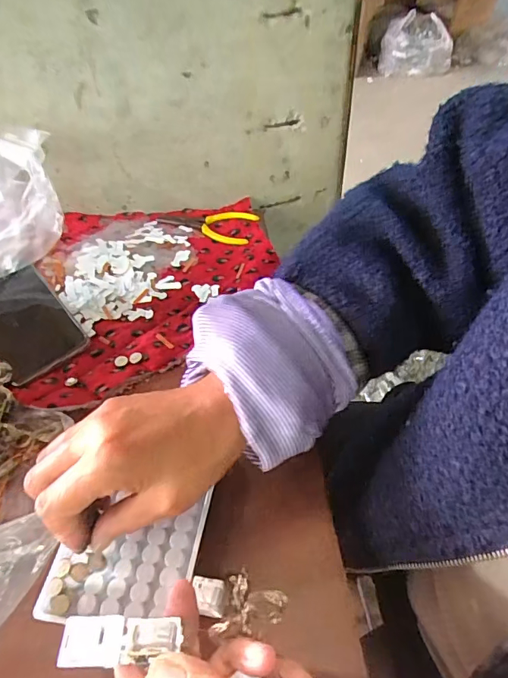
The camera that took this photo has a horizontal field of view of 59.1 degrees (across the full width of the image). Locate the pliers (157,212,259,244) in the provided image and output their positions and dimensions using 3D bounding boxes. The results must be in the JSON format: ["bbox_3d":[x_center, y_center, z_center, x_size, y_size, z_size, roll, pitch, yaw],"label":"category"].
[{"bbox_3d":[-0.059,-0.143,0.551,0.120,0.008,0.056,9,50,12],"label":"pliers"}]

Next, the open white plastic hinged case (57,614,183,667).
[{"bbox_3d":[-0.064,0.144,0.215,0.055,0.004,0.020,-4,50,-3],"label":"open white plastic hinged case"}]

